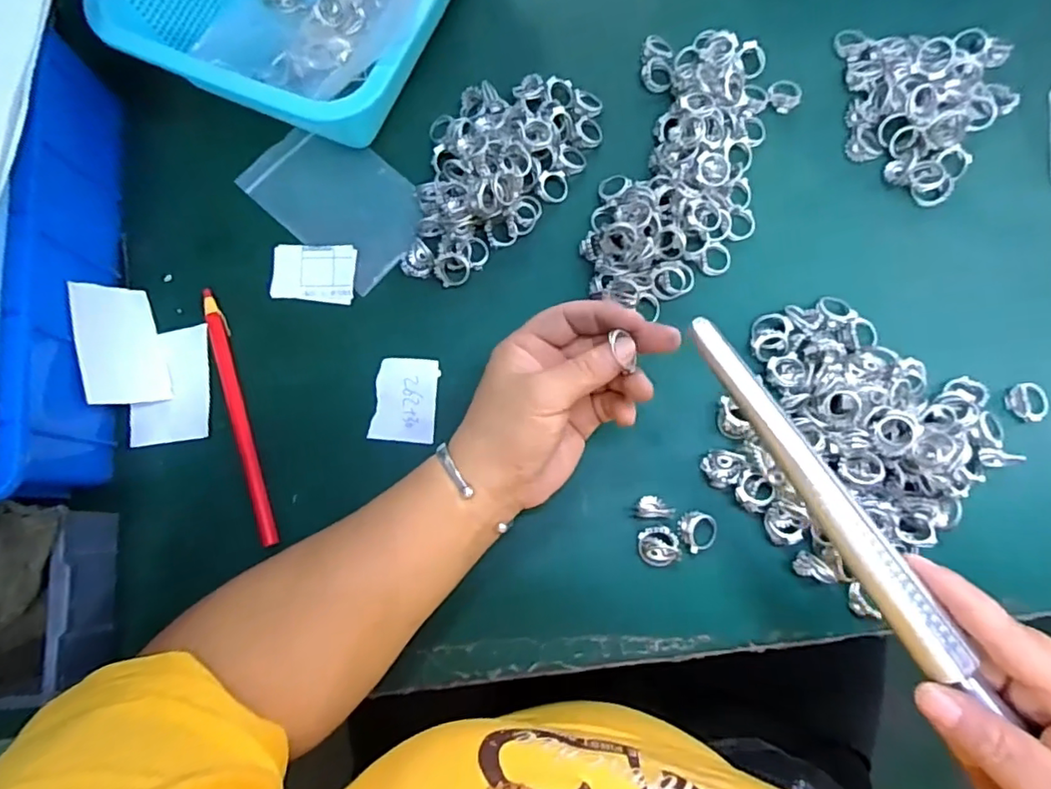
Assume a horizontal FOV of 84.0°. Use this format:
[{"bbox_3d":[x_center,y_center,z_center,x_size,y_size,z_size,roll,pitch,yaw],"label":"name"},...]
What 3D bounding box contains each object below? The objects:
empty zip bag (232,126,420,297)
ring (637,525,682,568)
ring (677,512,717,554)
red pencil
[{"bbox_3d":[-0.128,-0.135,0.399,0.125,0.006,0.078,41,82,9],"label":"empty zip bag"},{"bbox_3d":[0.078,0.089,0.342,0.023,0.007,0.023,0,78,1],"label":"ring"},{"bbox_3d":[0.102,0.079,0.342,0.023,0.009,0.023,0,78,1],"label":"ring"},{"bbox_3d":[-0.177,0.012,0.360,0.011,0.009,0.164,-19,78,-3],"label":"red pencil"}]

